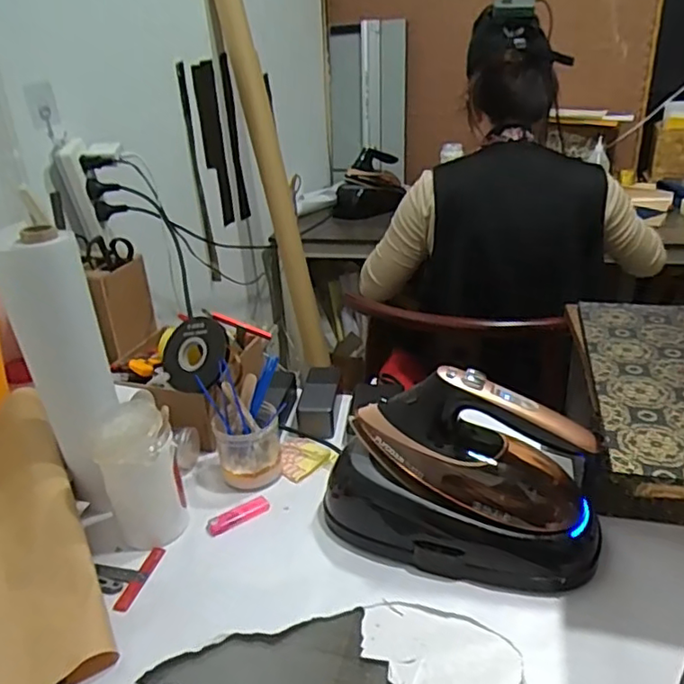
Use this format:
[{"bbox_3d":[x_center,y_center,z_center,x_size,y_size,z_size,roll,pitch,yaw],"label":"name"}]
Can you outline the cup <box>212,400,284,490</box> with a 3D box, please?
[{"bbox_3d":[-0.123,0.141,0.813,0.082,0.088,0.077,-3,27,2],"label":"cup"}]

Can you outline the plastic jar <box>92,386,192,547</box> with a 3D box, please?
[{"bbox_3d":[-0.240,0.153,0.726,0.087,0.159,0.087,-11,28,-14],"label":"plastic jar"}]

